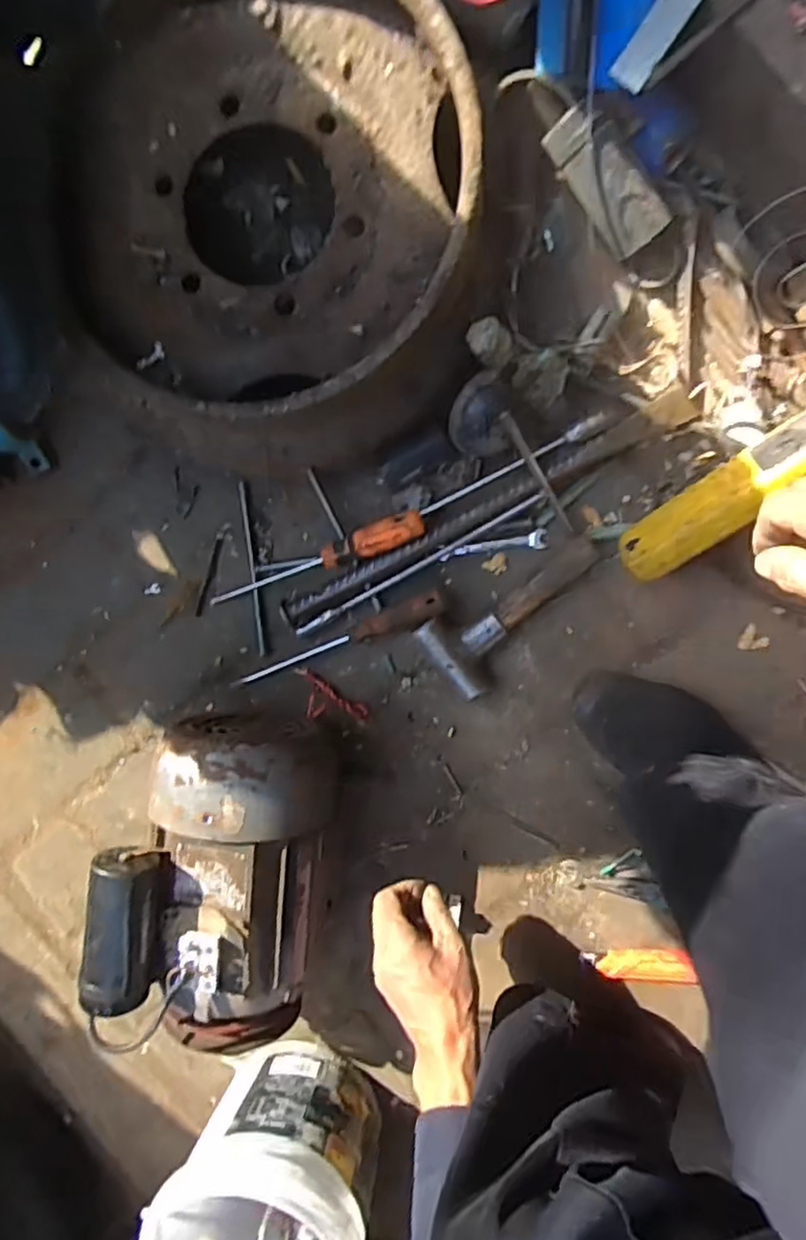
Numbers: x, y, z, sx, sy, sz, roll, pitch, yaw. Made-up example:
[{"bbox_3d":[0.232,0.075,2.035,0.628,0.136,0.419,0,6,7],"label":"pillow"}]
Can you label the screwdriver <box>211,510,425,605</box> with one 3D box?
[{"bbox_3d":[-0.096,-0.059,0.709,0.257,0.025,0.029,-17,90,28],"label":"screwdriver"}]

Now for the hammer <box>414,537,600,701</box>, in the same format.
[{"bbox_3d":[0.113,-0.014,0.688,0.198,0.035,0.085,-39,87,7],"label":"hammer"}]

